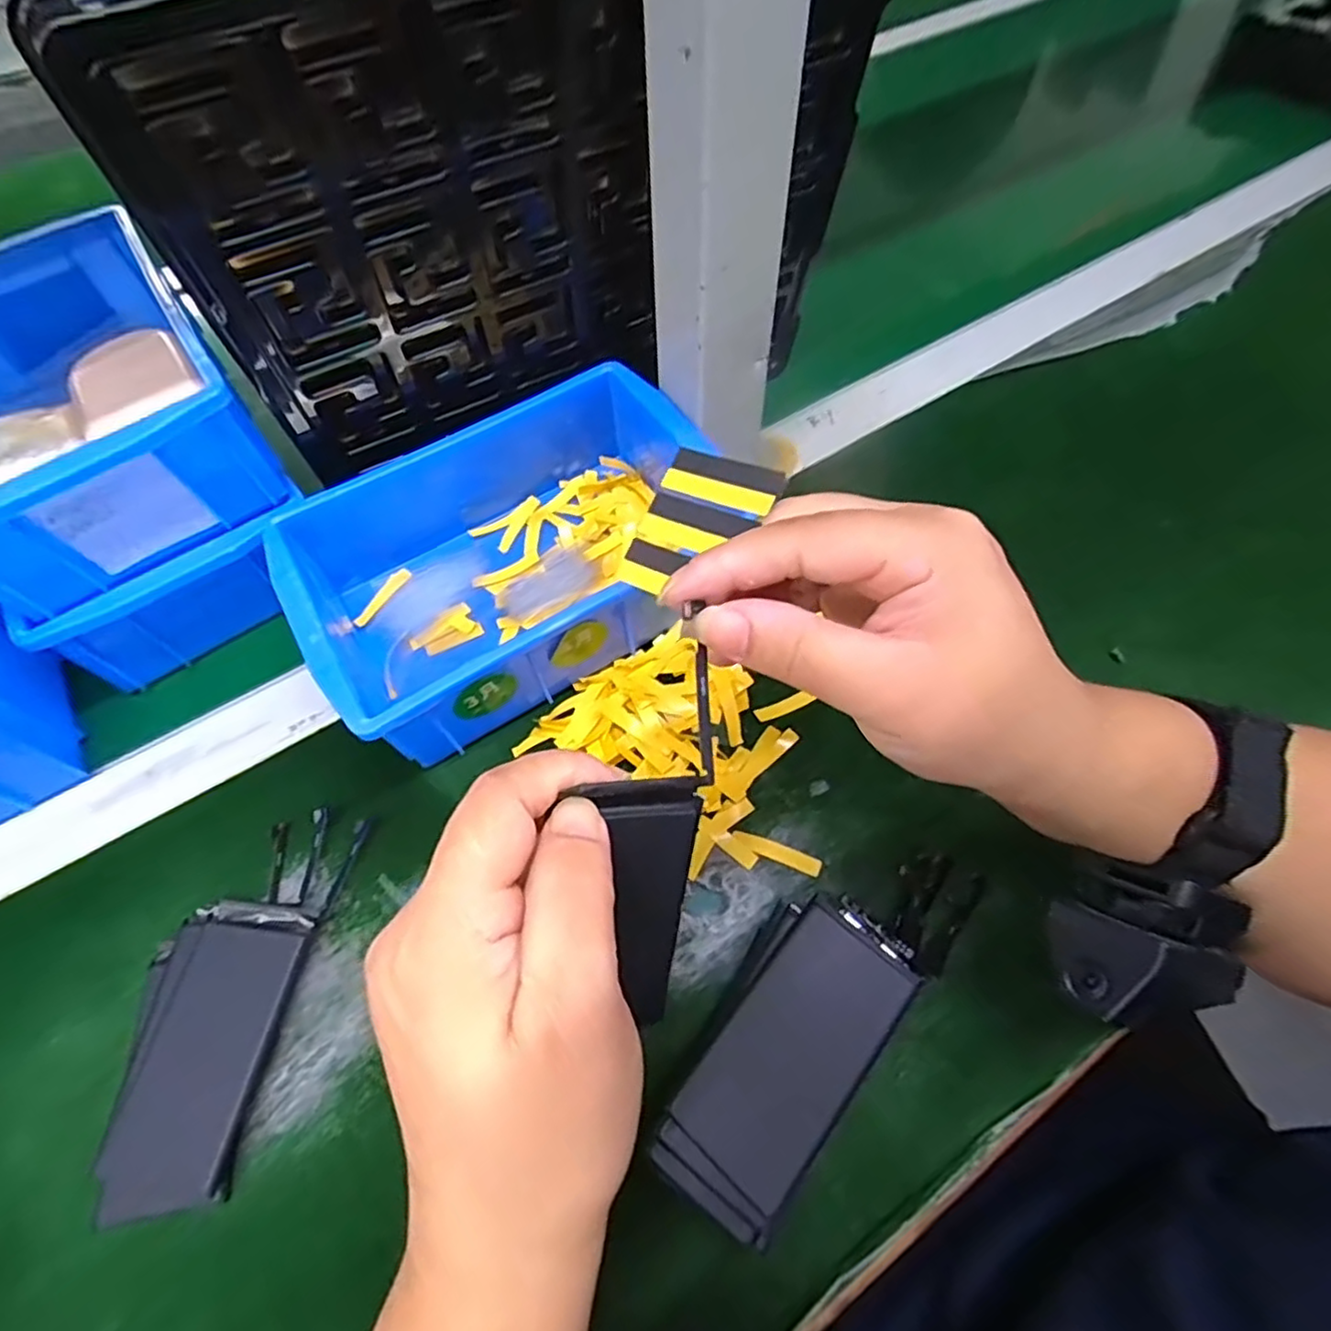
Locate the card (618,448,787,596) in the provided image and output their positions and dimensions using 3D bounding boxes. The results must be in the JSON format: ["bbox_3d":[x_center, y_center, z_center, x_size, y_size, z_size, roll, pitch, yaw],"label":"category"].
[{"bbox_3d":[0.011,-0.043,0.207,0.039,0.004,0.047,25,90,26],"label":"card"}]

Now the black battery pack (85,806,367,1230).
[{"bbox_3d":[-0.171,0.126,0.259,0.060,0.013,0.137,8,61,6],"label":"black battery pack"}]

